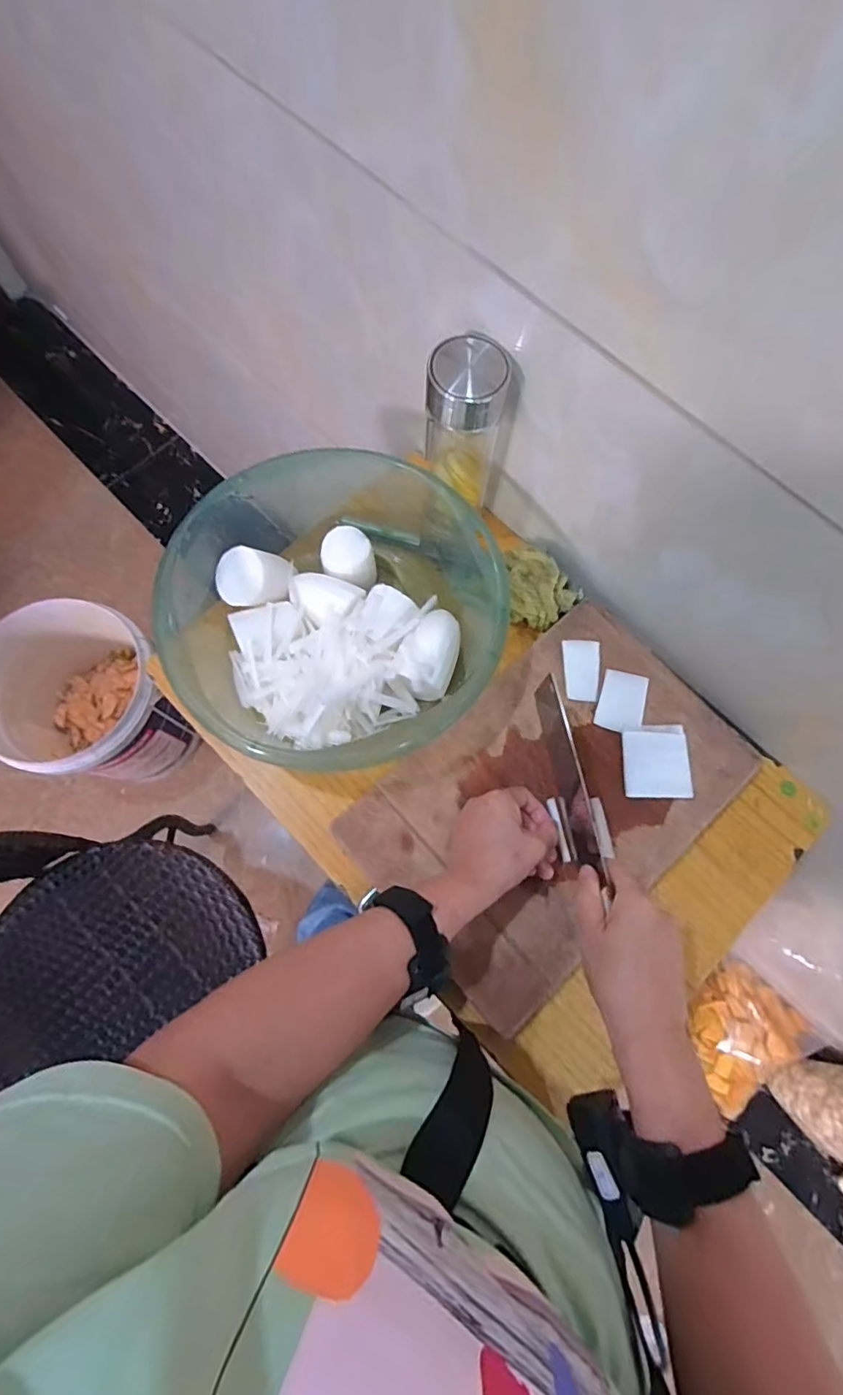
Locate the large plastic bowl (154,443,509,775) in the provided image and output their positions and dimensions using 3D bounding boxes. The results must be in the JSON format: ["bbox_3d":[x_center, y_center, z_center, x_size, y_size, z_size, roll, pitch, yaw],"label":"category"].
[{"bbox_3d":[-0.086,-0.089,0.544,0.291,0.107,0.281,0,74,-1],"label":"large plastic bowl"}]

